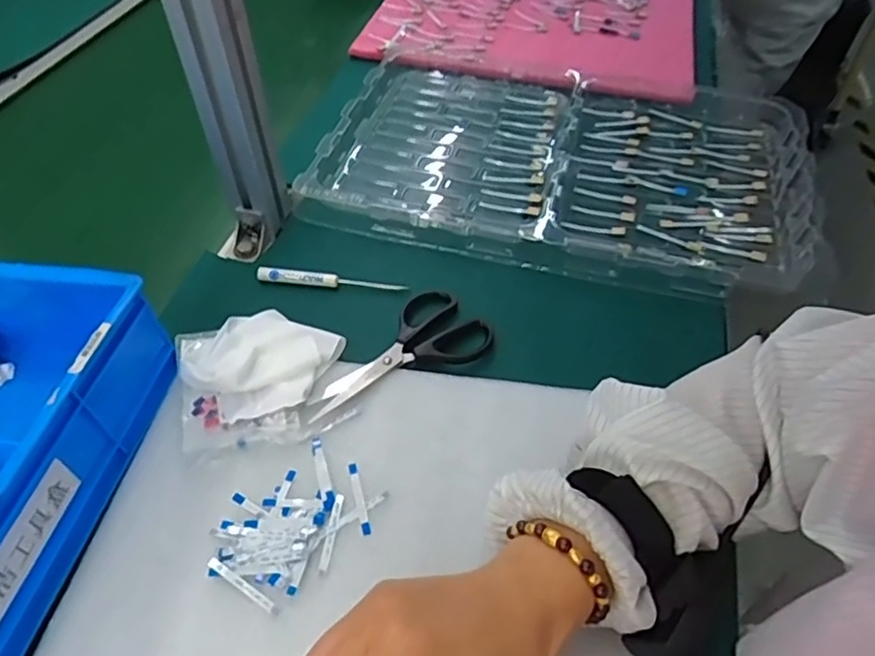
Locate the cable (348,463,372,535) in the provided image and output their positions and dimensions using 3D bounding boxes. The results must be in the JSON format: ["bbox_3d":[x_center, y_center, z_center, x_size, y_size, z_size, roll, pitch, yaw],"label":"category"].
[{"bbox_3d":[-0.051,0.109,0.405,0.007,0.004,0.049,-13,50,-10],"label":"cable"}]

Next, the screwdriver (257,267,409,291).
[{"bbox_3d":[-0.091,-0.041,0.539,0.127,0.015,0.009,4,50,4],"label":"screwdriver"}]

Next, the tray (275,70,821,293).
[{"bbox_3d":[0.122,-0.166,0.635,0.466,0.039,0.289,14,51,12],"label":"tray"}]

